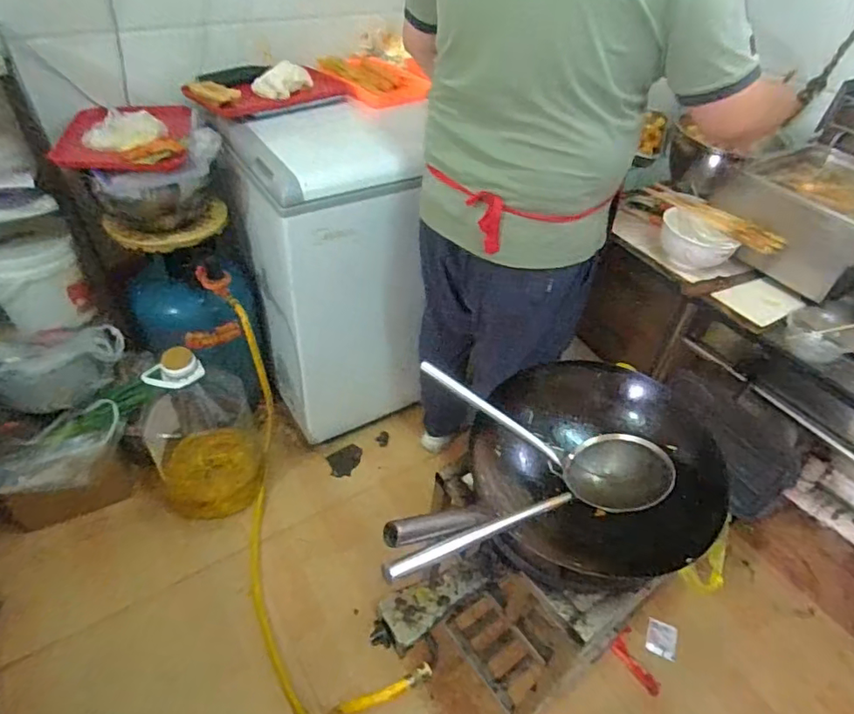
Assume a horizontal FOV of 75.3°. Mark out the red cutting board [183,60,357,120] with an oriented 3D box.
[{"bbox_3d":[-0.400,-0.692,1.399,0.391,0.036,0.176,-21,72,-28],"label":"red cutting board"}]

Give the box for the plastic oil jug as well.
[{"bbox_3d":[-0.580,0.200,1.443,0.263,0.521,0.217,-23,50,-27],"label":"plastic oil jug"}]

